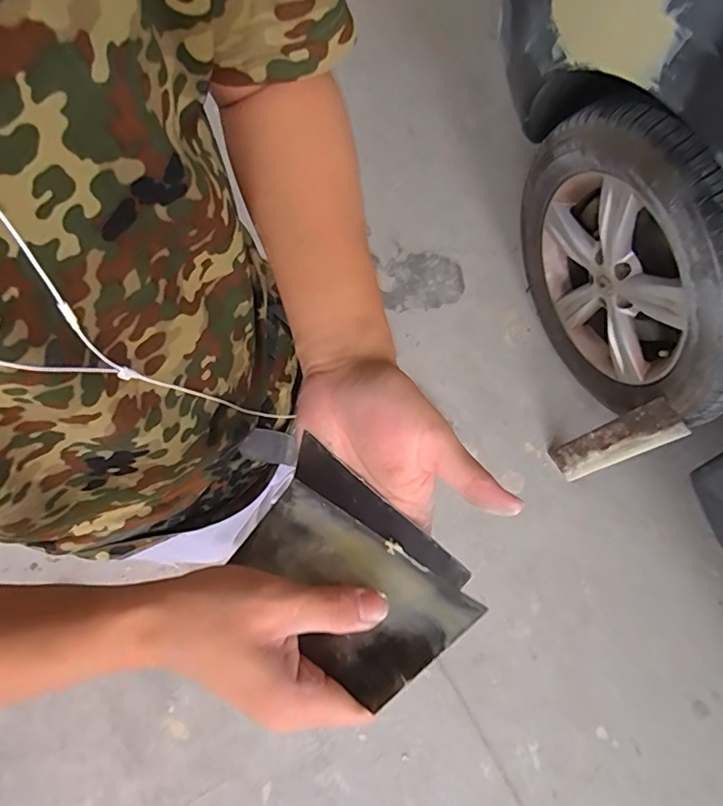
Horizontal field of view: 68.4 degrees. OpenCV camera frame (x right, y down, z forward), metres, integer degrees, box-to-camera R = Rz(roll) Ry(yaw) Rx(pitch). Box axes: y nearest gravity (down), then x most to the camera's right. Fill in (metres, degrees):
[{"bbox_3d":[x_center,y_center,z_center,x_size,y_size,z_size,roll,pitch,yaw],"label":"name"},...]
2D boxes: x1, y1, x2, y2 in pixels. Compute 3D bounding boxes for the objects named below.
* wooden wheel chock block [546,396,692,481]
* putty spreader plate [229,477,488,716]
[{"bbox_3d":[0.573,0.092,1.218,0.023,0.351,0.090,-16,74,-29],"label":"wooden wheel chock block"},{"bbox_3d":[-0.011,0.103,0.297,0.131,0.004,0.072,29,64,26],"label":"putty spreader plate"}]

